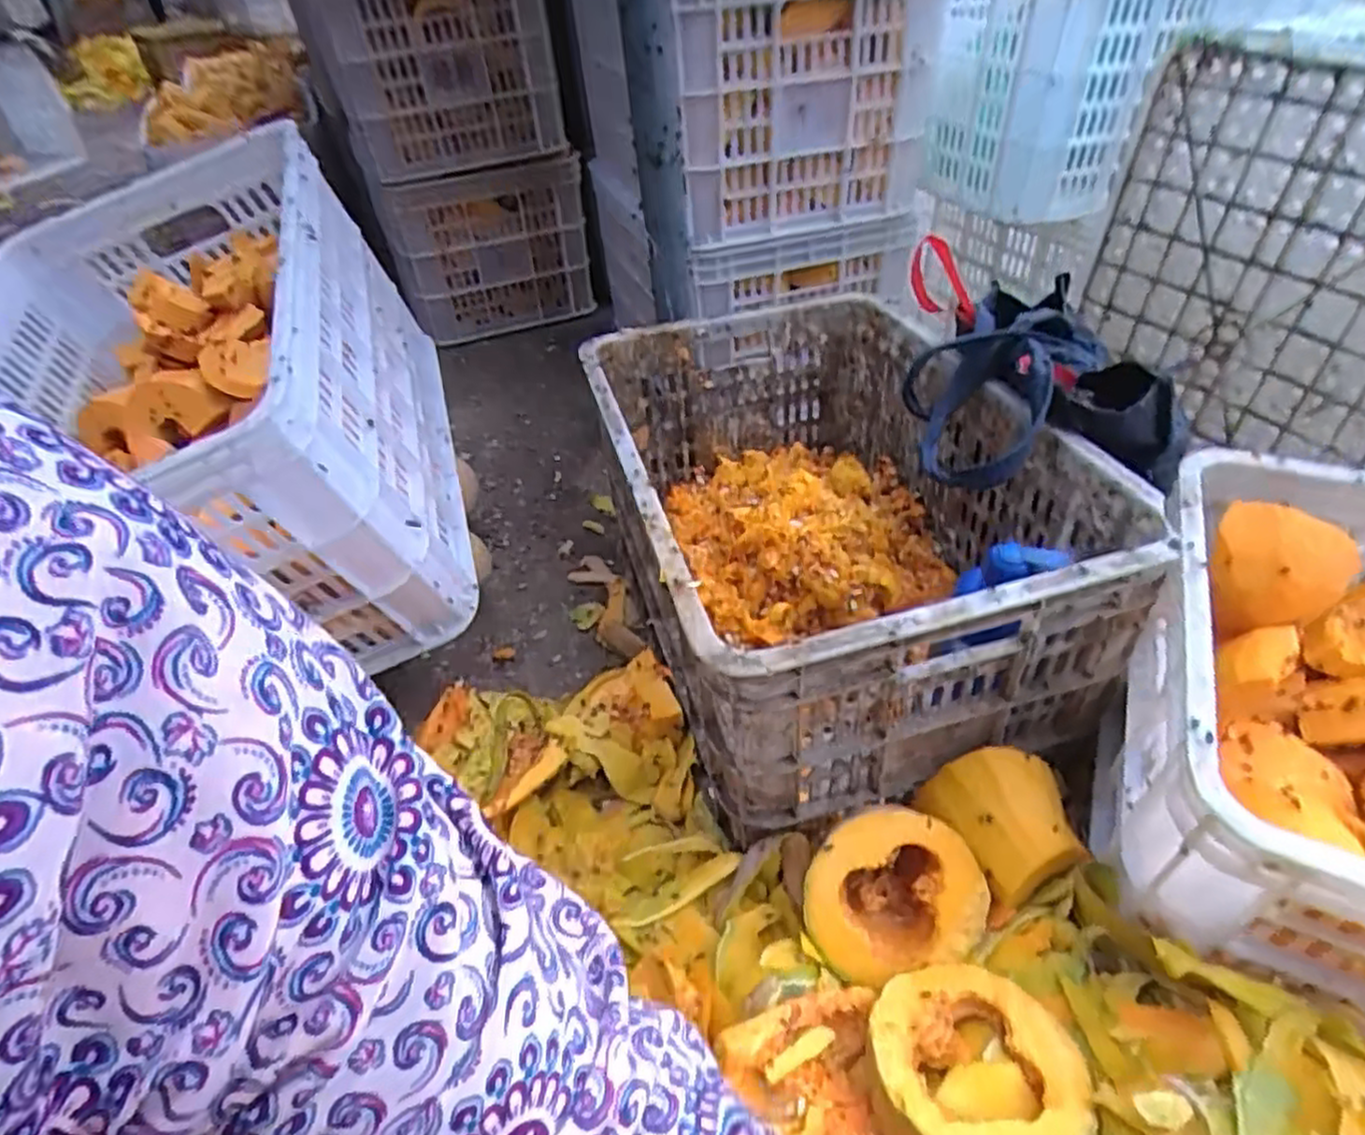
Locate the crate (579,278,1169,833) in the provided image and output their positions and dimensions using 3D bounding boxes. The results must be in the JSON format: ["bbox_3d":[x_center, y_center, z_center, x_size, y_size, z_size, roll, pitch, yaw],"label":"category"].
[{"bbox_3d":[0.119,-0.091,0.745,0.353,0.236,0.626,-12,44,-7],"label":"crate"}]

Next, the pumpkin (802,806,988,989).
[{"bbox_3d":[0.144,0.222,0.523,0.124,0.053,0.102,-13,83,-2],"label":"pumpkin"}]

